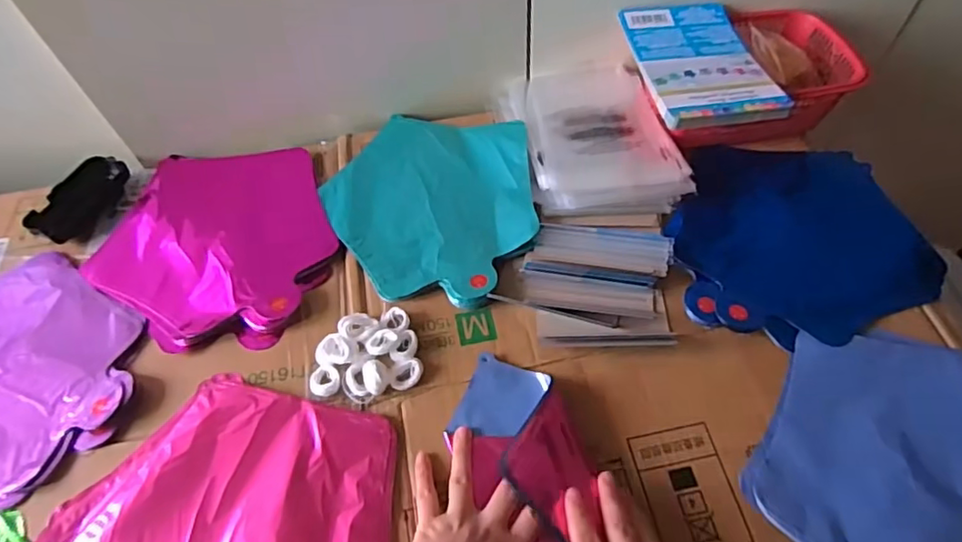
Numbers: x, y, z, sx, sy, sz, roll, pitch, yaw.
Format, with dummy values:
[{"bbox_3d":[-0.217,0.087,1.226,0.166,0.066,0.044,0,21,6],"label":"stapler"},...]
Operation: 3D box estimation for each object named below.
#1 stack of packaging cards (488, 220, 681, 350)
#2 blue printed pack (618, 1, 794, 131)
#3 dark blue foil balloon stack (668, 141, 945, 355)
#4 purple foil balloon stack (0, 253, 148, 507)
[{"bbox_3d":[0.099,0.012,0.518,0.137,0.031,0.113,2,57,5],"label":"stack of packaging cards"},{"bbox_3d":[0.219,-0.216,0.586,0.120,0.012,0.198,-7,57,-1],"label":"blue printed pack"},{"bbox_3d":[0.292,-0.033,0.545,0.224,0.024,0.217,-3,54,0],"label":"dark blue foil balloon stack"},{"bbox_3d":[-0.421,0.084,0.507,0.230,0.013,0.232,-17,58,-8],"label":"purple foil balloon stack"}]

